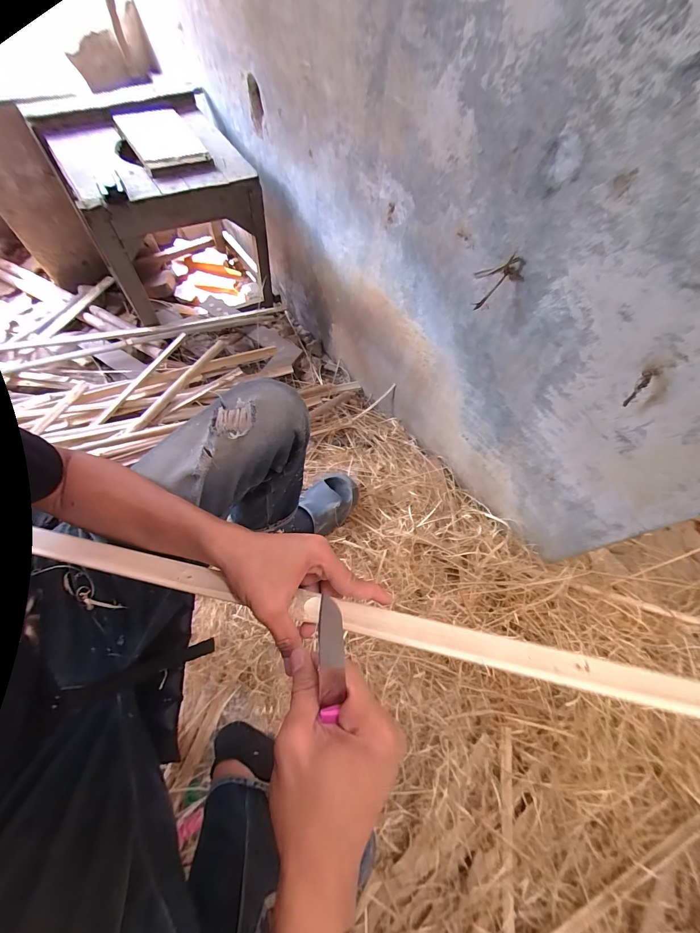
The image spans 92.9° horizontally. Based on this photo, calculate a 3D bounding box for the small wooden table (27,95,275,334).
[{"bbox_3d":[-0.552,-0.777,1.056,0.488,0.403,0.511,-22,68,-13],"label":"small wooden table"}]

